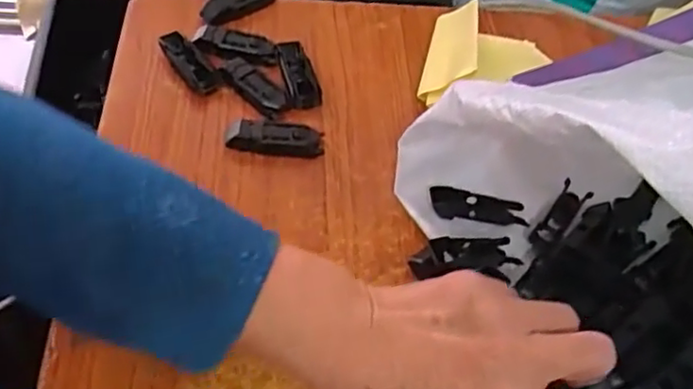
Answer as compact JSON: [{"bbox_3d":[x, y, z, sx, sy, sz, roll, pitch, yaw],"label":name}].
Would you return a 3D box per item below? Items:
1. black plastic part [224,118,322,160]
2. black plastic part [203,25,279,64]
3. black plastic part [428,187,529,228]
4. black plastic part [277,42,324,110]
[{"bbox_3d":[-0.050,-0.040,0.456,0.065,0.015,0.022,3,54,-3],"label":"black plastic part"},{"bbox_3d":[-0.082,-0.117,0.503,0.058,0.010,0.021,14,54,5],"label":"black plastic part"},{"bbox_3d":[0.088,0.008,0.429,0.065,0.014,0.019,2,54,-4],"label":"black plastic part"},{"bbox_3d":[-0.037,-0.094,0.493,0.024,0.013,0.066,-9,55,-12],"label":"black plastic part"}]

